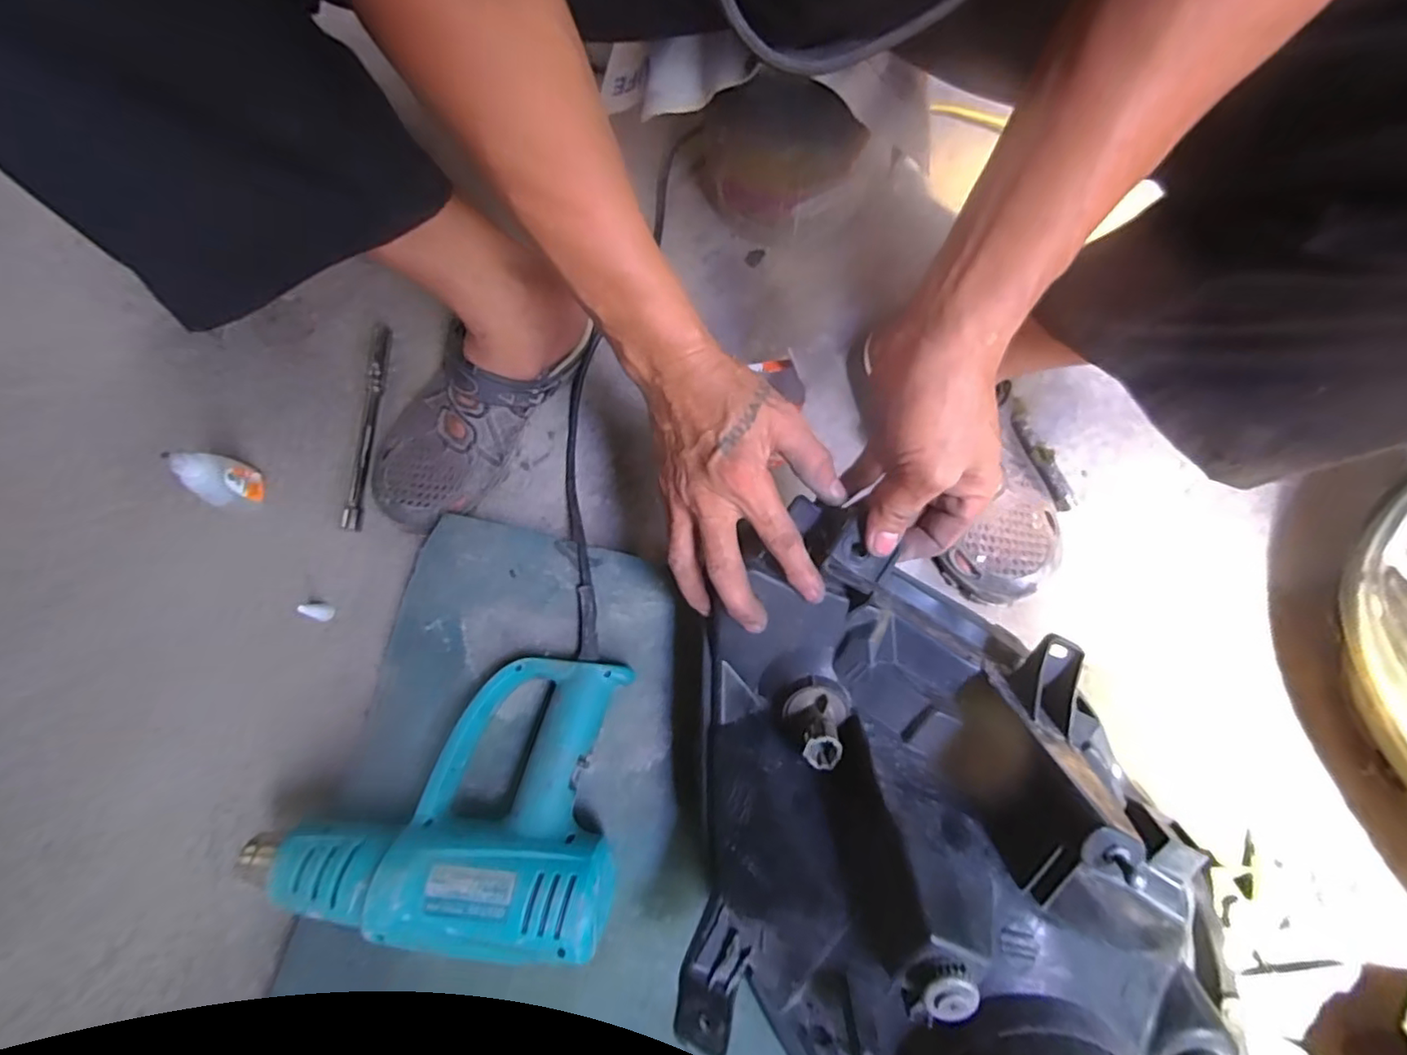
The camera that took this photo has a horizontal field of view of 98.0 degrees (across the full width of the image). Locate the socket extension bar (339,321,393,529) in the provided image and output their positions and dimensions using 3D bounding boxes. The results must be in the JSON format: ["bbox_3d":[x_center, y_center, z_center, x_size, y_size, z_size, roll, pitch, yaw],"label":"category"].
[{"bbox_3d":[-0.312,-0.096,0.568,0.019,0.010,0.203,0,74,3],"label":"socket extension bar"}]

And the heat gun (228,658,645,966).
[{"bbox_3d":[-0.176,0.181,0.420,0.234,0.077,0.176,0,74,3],"label":"heat gun"}]

